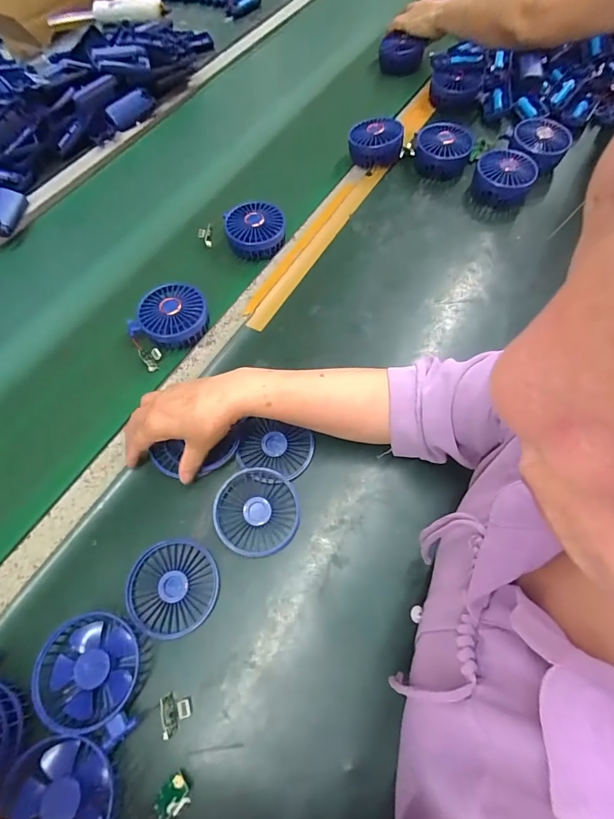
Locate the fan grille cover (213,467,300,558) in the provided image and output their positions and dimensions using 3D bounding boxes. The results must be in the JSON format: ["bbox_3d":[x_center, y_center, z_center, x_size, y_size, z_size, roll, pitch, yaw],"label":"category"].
[{"bbox_3d":[-0.054,0.106,0.443,0.086,0.016,0.089,-9,62,-2],"label":"fan grille cover"}]

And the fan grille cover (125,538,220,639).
[{"bbox_3d":[-0.133,0.175,0.412,0.086,0.013,0.085,-11,62,-2],"label":"fan grille cover"}]

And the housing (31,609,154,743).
[{"bbox_3d":[-0.193,0.232,0.372,0.086,0.028,0.088,-1,62,3],"label":"housing"}]

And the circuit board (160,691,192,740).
[{"bbox_3d":[-0.116,0.268,0.368,0.025,0.008,0.032,-2,49,-25],"label":"circuit board"}]

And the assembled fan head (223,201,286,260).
[{"bbox_3d":[-0.078,-0.263,0.615,0.091,0.041,0.079,-12,62,-3],"label":"assembled fan head"}]

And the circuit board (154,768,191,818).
[{"bbox_3d":[-0.110,0.317,0.339,0.029,0.010,0.024,-36,66,-15],"label":"circuit board"}]

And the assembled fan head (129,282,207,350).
[{"bbox_3d":[-0.175,-0.120,0.547,0.084,0.037,0.086,-1,62,3],"label":"assembled fan head"}]

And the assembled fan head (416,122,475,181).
[{"bbox_3d":[0.222,-0.423,0.677,0.091,0.050,0.083,0,62,3],"label":"assembled fan head"}]

